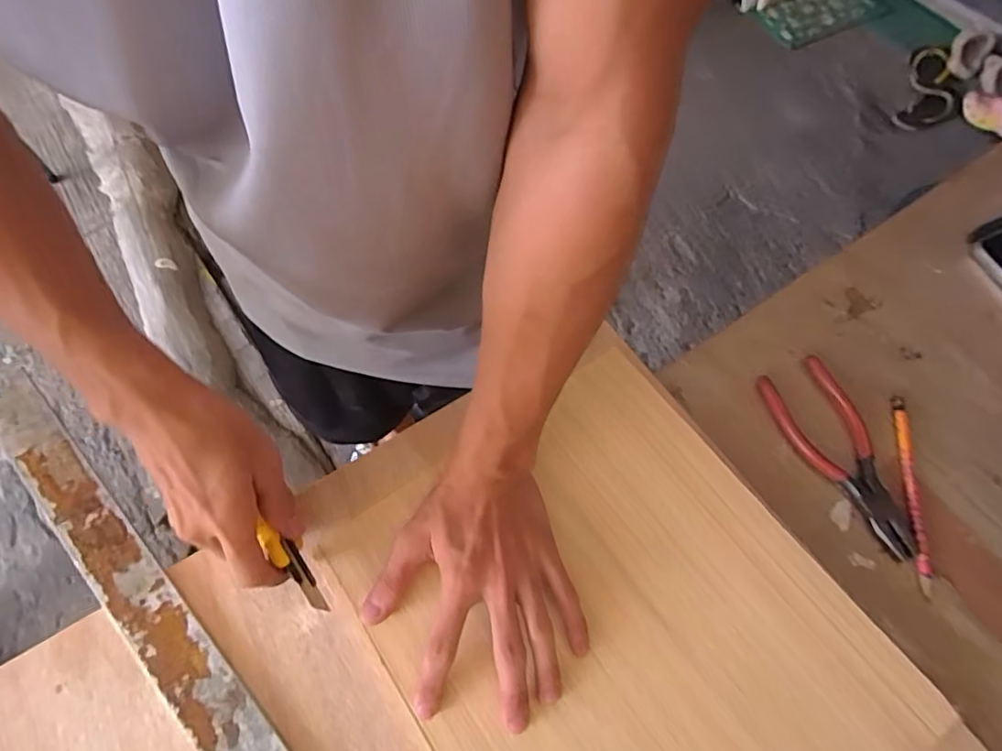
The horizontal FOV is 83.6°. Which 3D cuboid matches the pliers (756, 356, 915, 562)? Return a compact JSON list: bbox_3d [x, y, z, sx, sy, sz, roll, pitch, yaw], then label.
[{"bbox_3d":[0.266,0.062,0.434,0.058,0.011,0.160,-17,66,-11],"label":"pliers"}]

